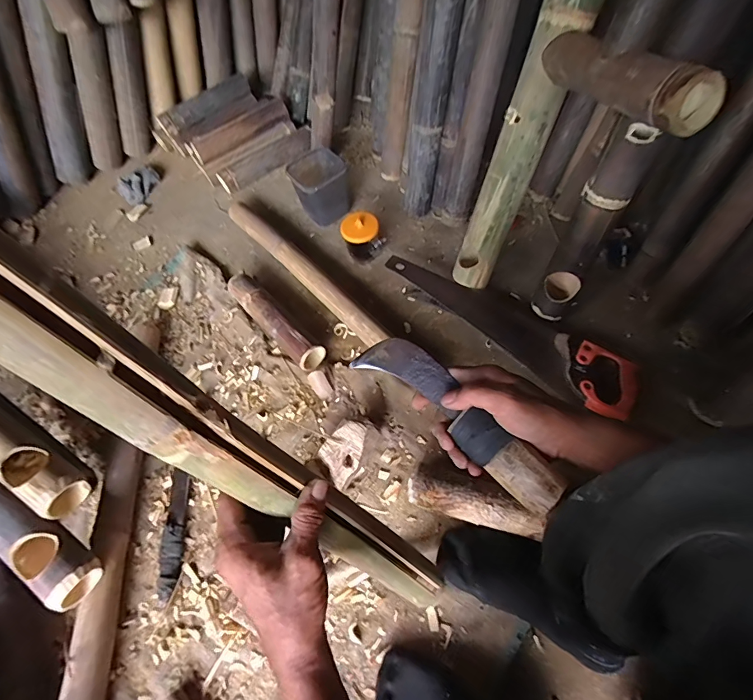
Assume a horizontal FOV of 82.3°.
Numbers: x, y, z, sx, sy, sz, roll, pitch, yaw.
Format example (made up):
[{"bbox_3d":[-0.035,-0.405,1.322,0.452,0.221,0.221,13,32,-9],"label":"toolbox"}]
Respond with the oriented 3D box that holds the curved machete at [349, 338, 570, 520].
[{"bbox_3d":[0.077,0.062,0.429,0.050,0.030,0.237,-40,64,-18],"label":"curved machete"}]

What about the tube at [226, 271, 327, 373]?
[{"bbox_3d":[-0.208,-0.064,0.863,0.058,0.054,0.272,-40,63,-16],"label":"tube"}]

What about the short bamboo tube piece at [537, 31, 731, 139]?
[{"bbox_3d":[0.287,-0.326,0.517,0.054,0.066,0.238,-21,49,-9],"label":"short bamboo tube piece"}]

